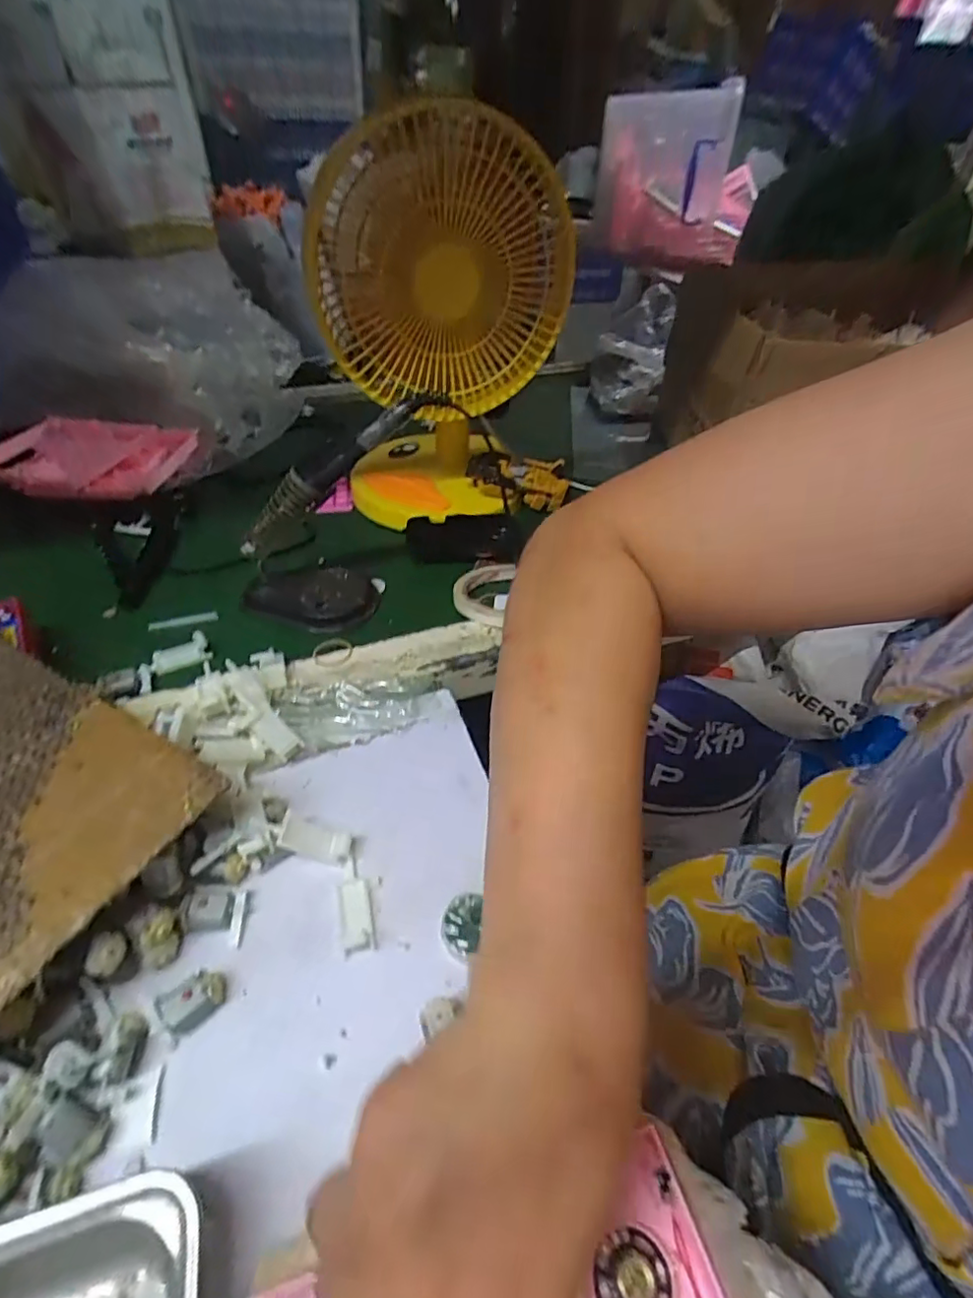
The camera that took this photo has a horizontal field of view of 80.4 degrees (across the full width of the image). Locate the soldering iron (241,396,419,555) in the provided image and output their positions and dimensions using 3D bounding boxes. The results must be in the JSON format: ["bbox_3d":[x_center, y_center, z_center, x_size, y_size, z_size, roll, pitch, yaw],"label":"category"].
[{"bbox_3d":[-0.129,-0.134,0.444,0.183,0.029,0.017,-34,44,17],"label":"soldering iron"}]

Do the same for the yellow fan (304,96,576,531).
[{"bbox_3d":[-0.043,-0.289,0.546,0.216,0.317,0.142,-11,47,-14],"label":"yellow fan"}]

